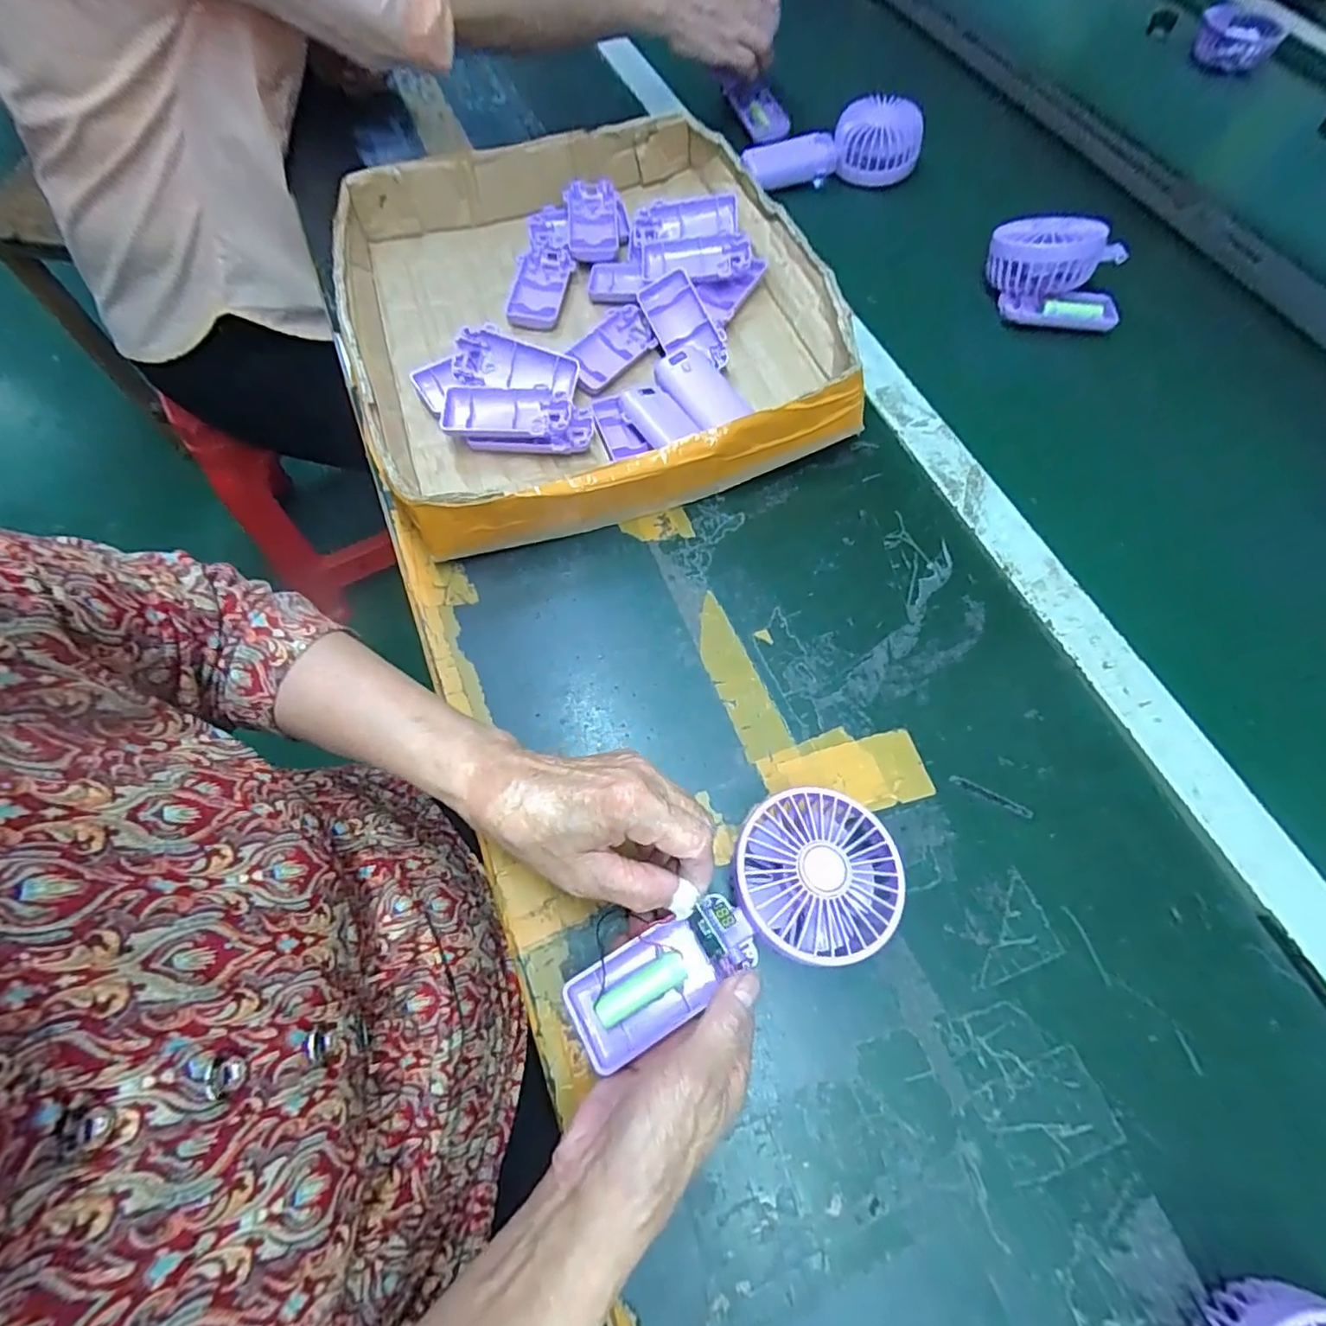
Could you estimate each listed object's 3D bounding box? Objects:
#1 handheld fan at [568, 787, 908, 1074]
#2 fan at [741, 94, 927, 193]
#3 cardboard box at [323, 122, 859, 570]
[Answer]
[{"bbox_3d":[0.037,0.133,0.306,0.181,0.028,0.079,-30,69,-6],"label":"handheld fan"},{"bbox_3d":[0.174,-0.542,0.635,0.177,0.067,0.068,-3,66,0],"label":"fan"},{"bbox_3d":[-0.063,-0.299,0.501,0.375,0.069,0.420,-15,67,-7],"label":"cardboard box"}]

